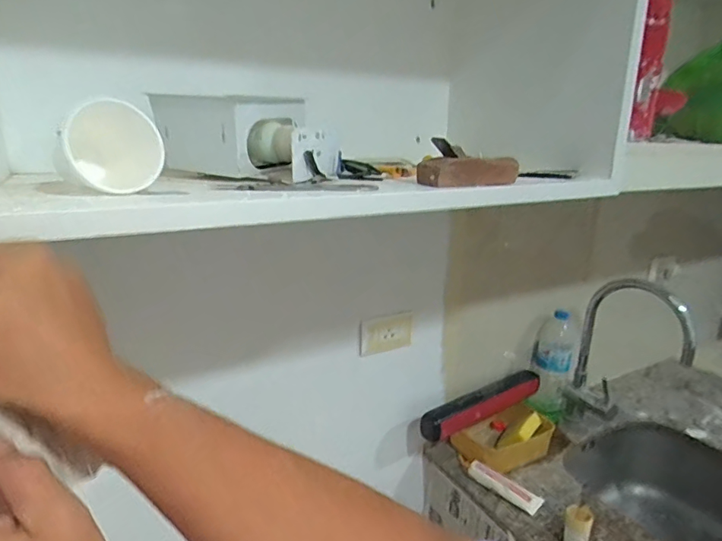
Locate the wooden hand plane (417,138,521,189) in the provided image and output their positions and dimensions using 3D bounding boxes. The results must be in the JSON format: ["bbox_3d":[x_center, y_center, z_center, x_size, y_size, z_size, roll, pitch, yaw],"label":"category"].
[{"bbox_3d":[0.122,-0.118,0.542,0.110,0.044,0.052,-7,18,-27],"label":"wooden hand plane"}]

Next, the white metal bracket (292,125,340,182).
[{"bbox_3d":[-0.049,-0.131,0.540,0.009,0.056,0.079,8,19,37],"label":"white metal bracket"}]

